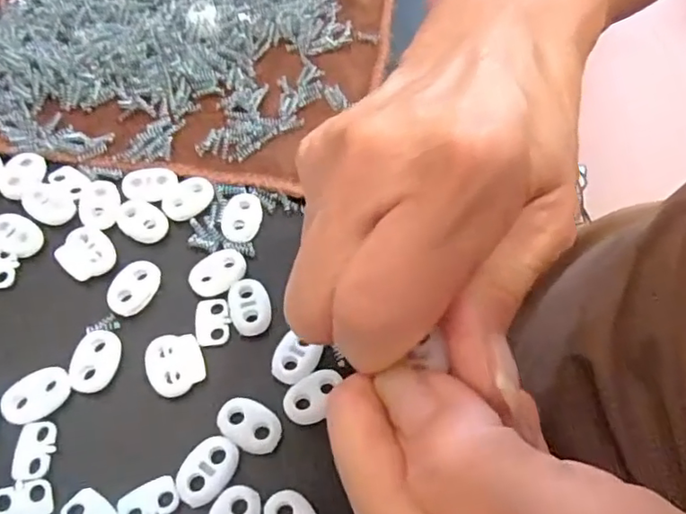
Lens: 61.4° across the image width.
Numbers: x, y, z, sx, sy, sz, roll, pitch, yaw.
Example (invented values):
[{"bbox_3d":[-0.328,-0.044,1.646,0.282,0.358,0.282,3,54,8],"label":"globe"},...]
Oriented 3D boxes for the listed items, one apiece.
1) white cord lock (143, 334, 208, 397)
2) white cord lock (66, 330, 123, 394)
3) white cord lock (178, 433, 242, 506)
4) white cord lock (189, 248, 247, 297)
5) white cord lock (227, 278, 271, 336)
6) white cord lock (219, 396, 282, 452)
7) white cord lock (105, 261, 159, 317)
[{"bbox_3d":[-0.060,0.038,0.207,0.019,0.004,0.022,-21,63,-15],"label":"white cord lock"},{"bbox_3d":[-0.088,0.036,0.205,0.018,0.004,0.022,1,59,-2],"label":"white cord lock"},{"bbox_3d":[-0.044,0.069,0.187,0.016,0.004,0.022,37,64,18],"label":"white cord lock"},{"bbox_3d":[-0.049,0.006,0.225,0.022,0.004,0.016,-20,62,-14],"label":"white cord lock"},{"bbox_3d":[-0.035,0.018,0.217,0.015,0.004,0.022,-12,61,-9],"label":"white cord lock"},{"bbox_3d":[-0.032,0.056,0.195,0.022,0.004,0.015,30,63,14],"label":"white cord lock"},{"bbox_3d":[-0.080,0.011,0.220,0.015,0.004,0.023,20,60,9],"label":"white cord lock"}]

